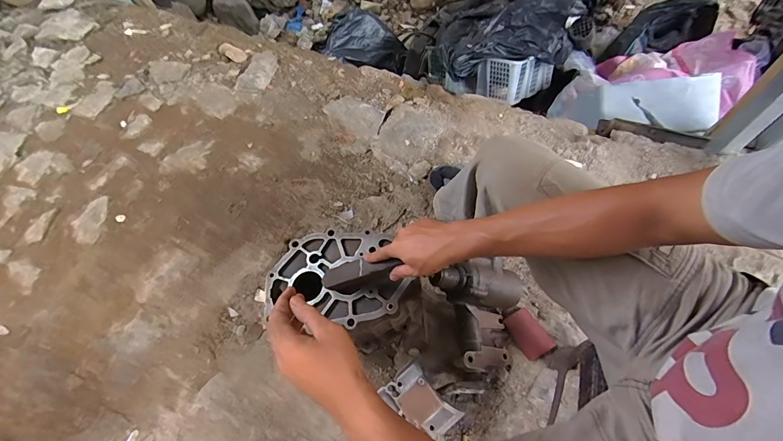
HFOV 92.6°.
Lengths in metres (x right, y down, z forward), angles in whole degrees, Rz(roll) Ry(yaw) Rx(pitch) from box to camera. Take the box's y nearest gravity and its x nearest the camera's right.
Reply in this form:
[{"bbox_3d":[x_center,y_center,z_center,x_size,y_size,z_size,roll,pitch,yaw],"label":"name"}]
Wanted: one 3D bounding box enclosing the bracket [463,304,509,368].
[{"bbox_3d":[0.200,0.257,0.799,0.117,0.028,0.124,23,53,-23],"label":"bracket"}]

